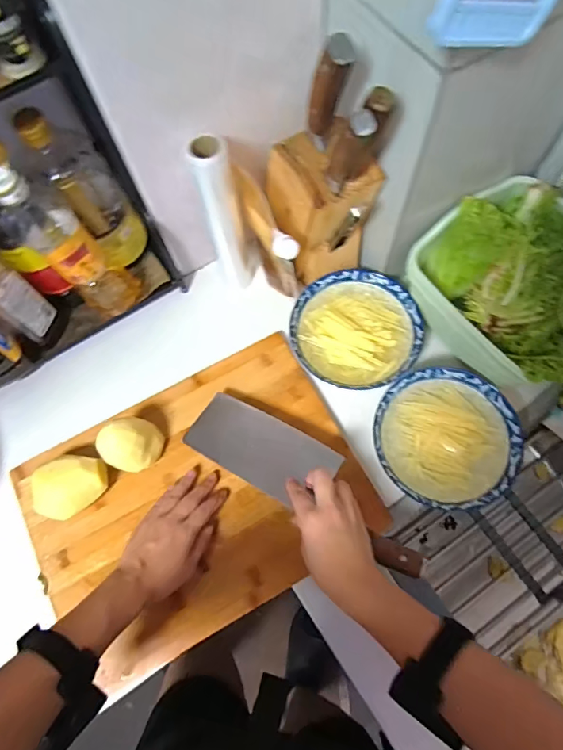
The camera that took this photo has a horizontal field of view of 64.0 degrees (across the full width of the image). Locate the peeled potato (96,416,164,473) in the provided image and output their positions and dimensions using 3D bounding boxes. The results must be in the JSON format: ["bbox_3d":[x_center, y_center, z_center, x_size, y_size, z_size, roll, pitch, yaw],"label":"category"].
[{"bbox_3d":[-0.186,0.088,0.568,0.054,0.085,0.064,26,73,11],"label":"peeled potato"}]

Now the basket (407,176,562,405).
[{"bbox_3d":[0.314,-0.101,0.572,0.212,0.169,0.266,-32,72,-9],"label":"basket"}]

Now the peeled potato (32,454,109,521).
[{"bbox_3d":[-0.262,0.140,0.562,0.091,0.064,0.060,-26,71,-8],"label":"peeled potato"}]

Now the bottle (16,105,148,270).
[{"bbox_3d":[-0.230,-0.222,0.566,0.070,0.226,0.061,-26,71,-7],"label":"bottle"}]

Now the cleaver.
[{"bbox_3d":[0.026,0.122,0.537,0.310,0.025,0.087,30,73,23],"label":"cleaver"}]

